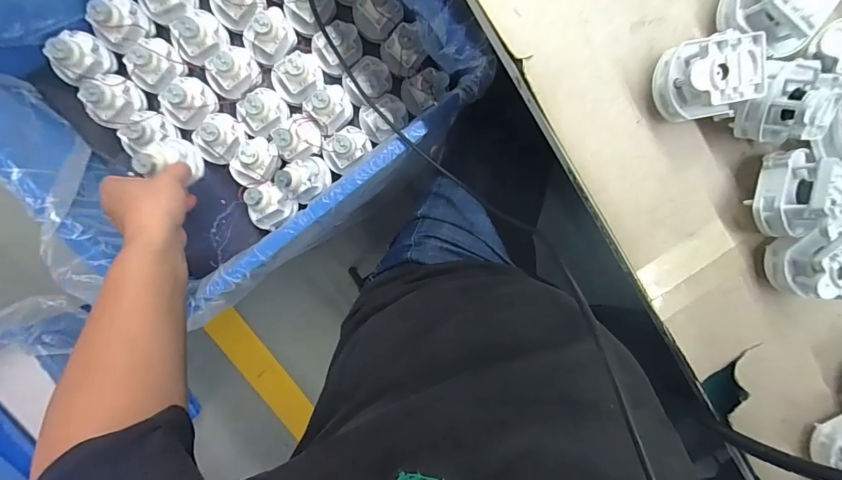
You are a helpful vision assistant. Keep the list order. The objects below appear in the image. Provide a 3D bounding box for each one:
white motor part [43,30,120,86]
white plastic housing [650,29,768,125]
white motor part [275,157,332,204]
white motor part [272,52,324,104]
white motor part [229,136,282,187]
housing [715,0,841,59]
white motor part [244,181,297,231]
[{"bbox_3d":[-0.447,-0.238,0.507,0.048,0.056,0.065,31,93,-9],"label":"white motor part"},{"bbox_3d":[0.214,-0.121,0.293,0.063,0.051,0.059,-9,98,-5],"label":"white plastic housing"},{"bbox_3d":[-0.165,-0.085,0.552,0.073,0.043,0.058,-34,99,-1],"label":"white motor part"},{"bbox_3d":[-0.172,-0.225,0.535,0.069,0.047,0.055,-31,99,-2],"label":"white motor part"},{"bbox_3d":[-0.233,-0.108,0.540,0.060,0.033,0.071,23,94,-8],"label":"white motor part"},{"bbox_3d":[0.262,-0.169,0.286,0.064,0.049,0.057,15,95,-8],"label":"housing"},{"bbox_3d":[-0.218,-0.048,0.548,0.062,0.041,0.060,-1,97,-6],"label":"white motor part"}]

